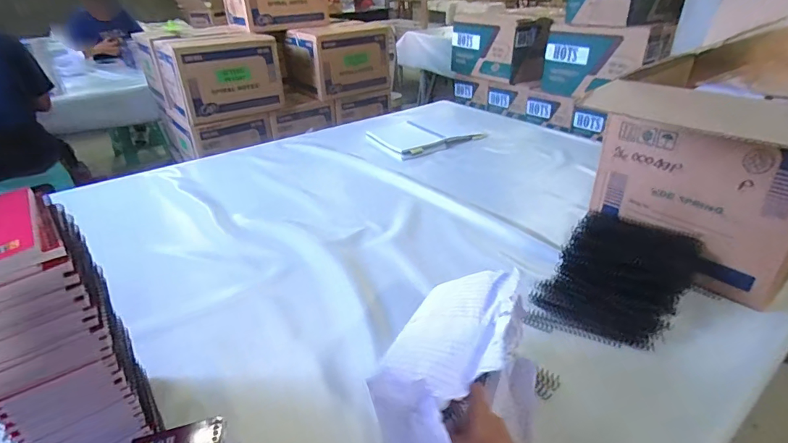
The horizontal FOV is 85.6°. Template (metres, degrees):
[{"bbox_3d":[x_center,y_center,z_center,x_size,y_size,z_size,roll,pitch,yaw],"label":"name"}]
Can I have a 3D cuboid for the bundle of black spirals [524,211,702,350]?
[{"bbox_3d":[0.333,0.081,0.639,0.179,0.091,0.244,24,40,37],"label":"bundle of black spirals"}]

